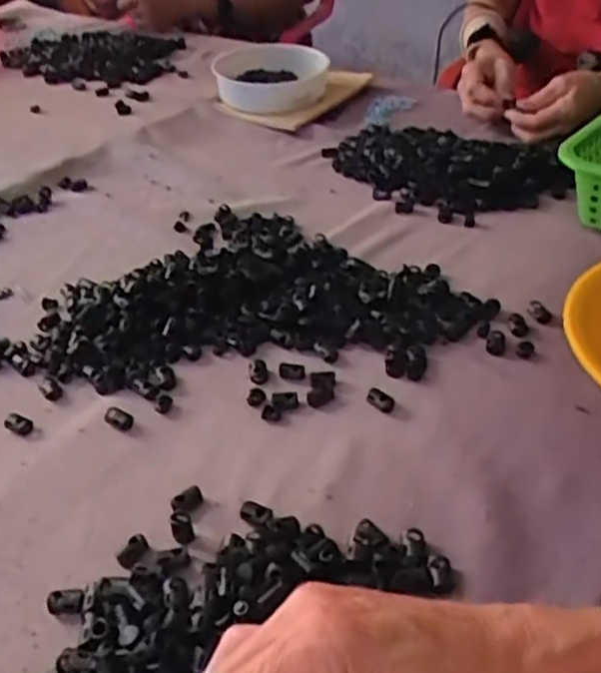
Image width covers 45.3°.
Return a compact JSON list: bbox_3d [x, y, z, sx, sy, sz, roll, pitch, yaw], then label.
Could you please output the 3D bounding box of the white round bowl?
[{"bbox_3d":[-0.041,-0.364,1.013,0.155,0.057,0.173,-5,38,0],"label":"white round bowl"}]

